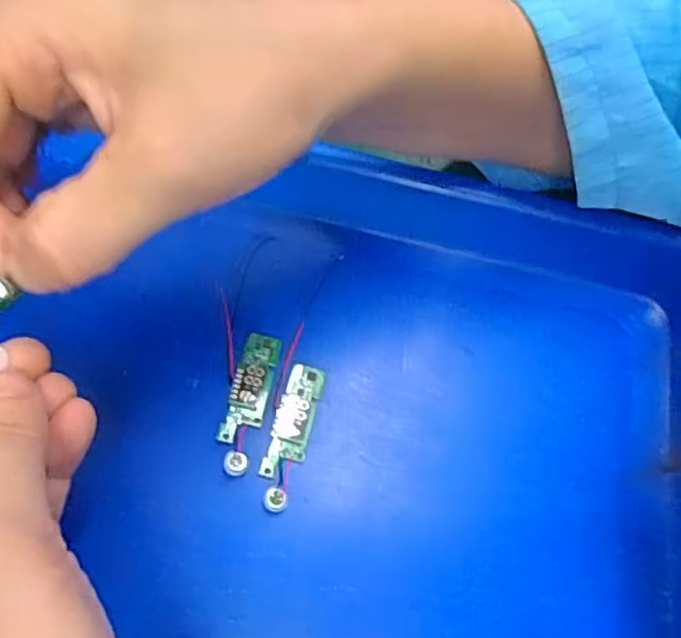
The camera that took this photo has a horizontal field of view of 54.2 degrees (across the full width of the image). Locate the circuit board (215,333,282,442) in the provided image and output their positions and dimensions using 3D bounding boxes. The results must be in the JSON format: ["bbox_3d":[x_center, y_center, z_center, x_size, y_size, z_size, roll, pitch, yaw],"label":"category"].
[{"bbox_3d":[-0.032,0.024,0.235,0.013,0.004,0.042,11,62,2],"label":"circuit board"}]

